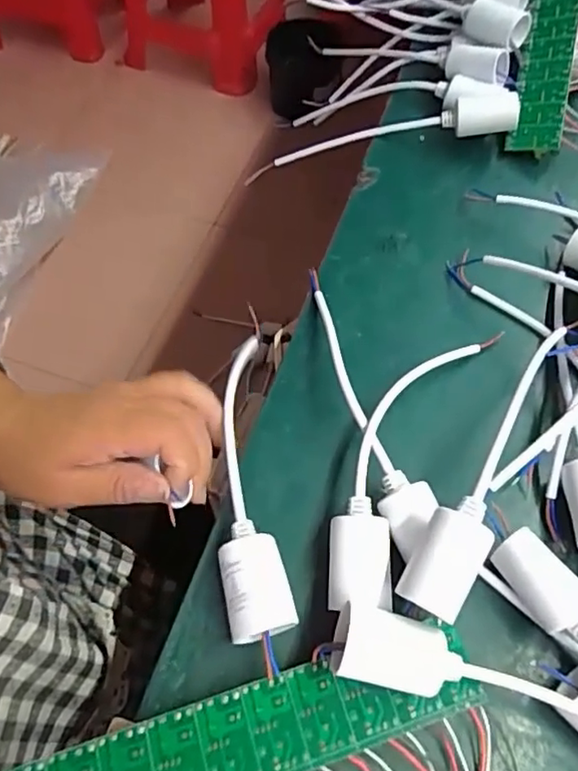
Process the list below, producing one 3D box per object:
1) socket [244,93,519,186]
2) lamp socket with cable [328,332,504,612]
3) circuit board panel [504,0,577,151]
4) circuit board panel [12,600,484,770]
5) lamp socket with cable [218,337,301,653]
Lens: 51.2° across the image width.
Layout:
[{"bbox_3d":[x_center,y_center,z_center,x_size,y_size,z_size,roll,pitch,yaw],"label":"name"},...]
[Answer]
[{"bbox_3d":[0.072,-0.199,0.477,0.205,0.028,0.025,-3,57,19],"label":"socket"},{"bbox_3d":[0.062,0.033,0.321,0.045,0.030,0.183,21,61,11],"label":"lamp socket with cable"},{"bbox_3d":[0.210,-0.280,0.483,0.039,0.010,0.212,7,72,28],"label":"circuit board panel"},{"bbox_3d":[-0.017,0.149,0.253,0.200,0.004,0.037,-14,62,-12],"label":"circuit board panel"},{"bbox_3d":[-0.021,0.044,0.318,0.031,0.027,0.165,-4,60,-4],"label":"lamp socket with cable"}]

